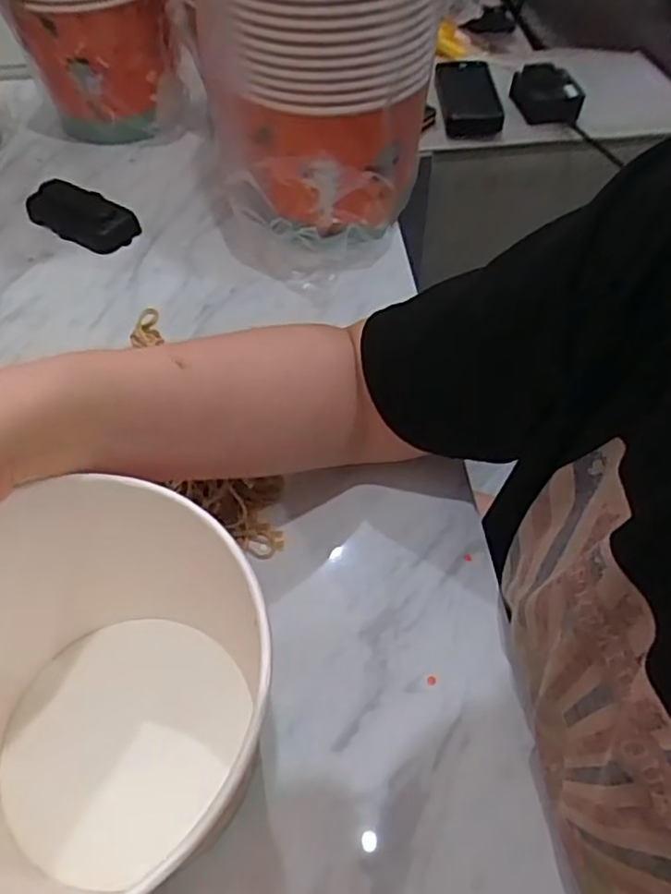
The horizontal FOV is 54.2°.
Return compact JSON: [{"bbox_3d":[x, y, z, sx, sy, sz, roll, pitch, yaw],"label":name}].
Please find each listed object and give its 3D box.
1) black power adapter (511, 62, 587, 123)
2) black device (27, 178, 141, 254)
[{"bbox_3d":[0.270,-0.451,0.836,0.089,0.034,0.081,15,56,10],"label":"black power adapter"},{"bbox_3d":[-0.231,-0.213,0.599,0.106,0.021,0.049,26,58,17],"label":"black device"}]

